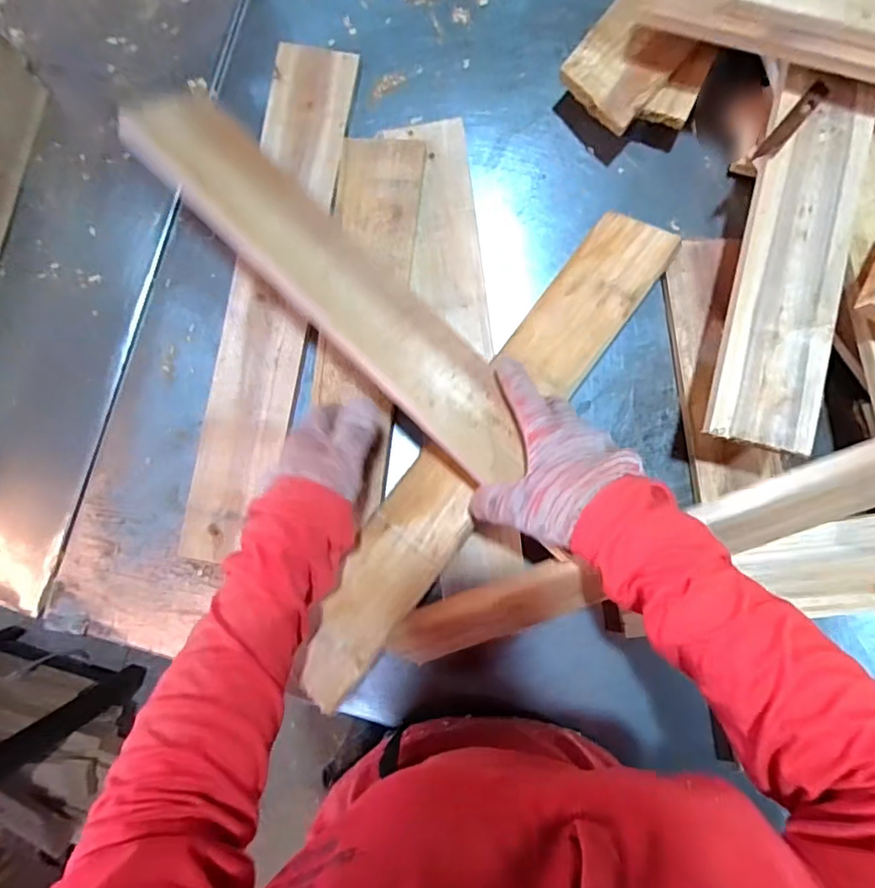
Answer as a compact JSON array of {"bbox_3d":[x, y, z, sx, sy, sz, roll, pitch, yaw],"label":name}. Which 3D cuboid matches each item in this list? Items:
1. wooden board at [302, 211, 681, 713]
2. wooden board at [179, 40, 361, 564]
[{"bbox_3d":[0.041,0.000,0.480,0.073,0.032,0.494,37,84,2],"label":"wooden board"},{"bbox_3d":[-0.160,-0.131,0.533,0.081,0.026,0.492,12,89,1],"label":"wooden board"}]

